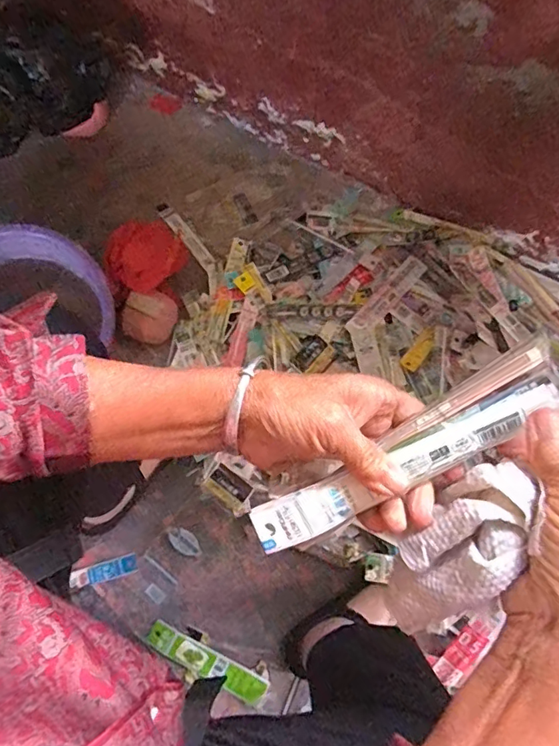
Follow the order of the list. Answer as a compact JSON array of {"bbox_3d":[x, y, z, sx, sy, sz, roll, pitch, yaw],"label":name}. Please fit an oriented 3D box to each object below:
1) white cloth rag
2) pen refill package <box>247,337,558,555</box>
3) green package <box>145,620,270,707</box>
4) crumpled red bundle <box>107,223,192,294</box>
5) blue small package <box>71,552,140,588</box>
[{"bbox_3d":[0.093,0.098,0.266,0.041,0.040,0.110,33,113,6],"label":"white cloth rag"},{"bbox_3d":[0.067,0.049,0.274,0.184,0.012,0.036,-33,80,9],"label":"pen refill package"},{"bbox_3d":[-0.100,0.393,0.669,0.173,0.006,0.032,27,61,6],"label":"green package"},{"bbox_3d":[-0.216,-0.187,0.790,0.110,0.054,0.118,0,77,-2],"label":"crumpled red bundle"},{"bbox_3d":[-0.246,0.280,0.690,0.092,0.009,0.026,-18,78,-5],"label":"blue small package"}]

